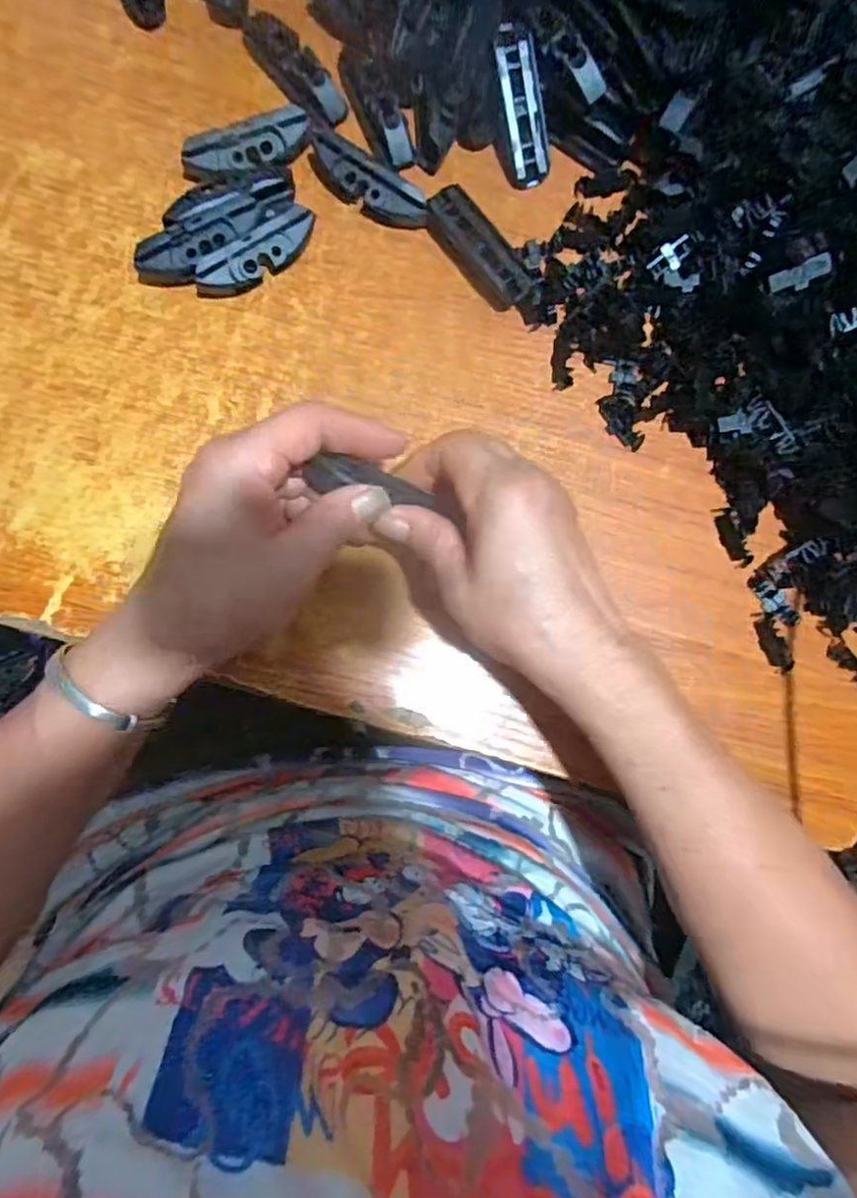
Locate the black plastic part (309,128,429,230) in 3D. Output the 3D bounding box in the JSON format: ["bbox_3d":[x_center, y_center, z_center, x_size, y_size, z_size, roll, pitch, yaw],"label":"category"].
[{"bbox_3d":[-0.035,-0.226,0.350,0.072,0.021,0.023,37,84,-1],"label":"black plastic part"}]

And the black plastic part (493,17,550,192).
[{"bbox_3d":[0.049,-0.265,0.346,0.025,0.010,0.072,-15,114,-5],"label":"black plastic part"}]

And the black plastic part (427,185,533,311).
[{"bbox_3d":[0.028,-0.193,0.354,0.025,0.016,0.068,-39,89,-6],"label":"black plastic part"}]

